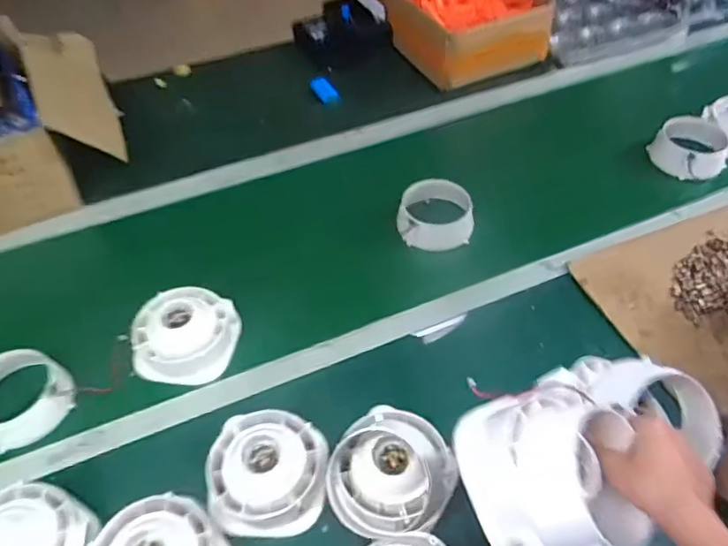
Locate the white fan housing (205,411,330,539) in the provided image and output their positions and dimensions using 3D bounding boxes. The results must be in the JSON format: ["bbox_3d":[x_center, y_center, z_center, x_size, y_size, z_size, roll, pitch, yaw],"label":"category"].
[{"bbox_3d":[-0.113,0.232,0.687,0.138,0.056,0.139,-2,49,2],"label":"white fan housing"}]

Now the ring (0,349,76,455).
[{"bbox_3d":[-0.454,0.162,0.766,0.115,0.057,0.124,-2,49,2],"label":"ring"}]

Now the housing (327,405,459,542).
[{"bbox_3d":[0.034,0.227,0.667,0.132,0.087,0.144,-2,49,2],"label":"housing"}]

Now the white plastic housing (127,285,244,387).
[{"bbox_3d":[-0.258,0.090,0.835,0.136,0.077,0.135,7,50,10],"label":"white plastic housing"}]

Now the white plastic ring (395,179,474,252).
[{"bbox_3d":[0.118,-0.098,0.962,0.128,0.062,0.111,-2,49,2],"label":"white plastic ring"}]

